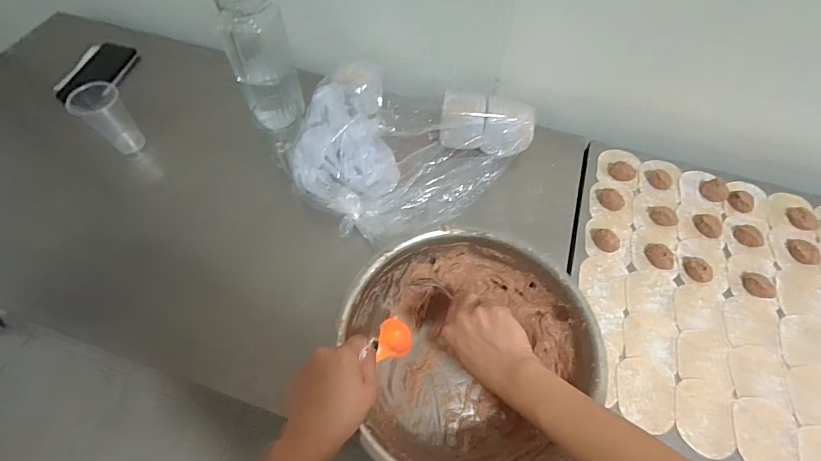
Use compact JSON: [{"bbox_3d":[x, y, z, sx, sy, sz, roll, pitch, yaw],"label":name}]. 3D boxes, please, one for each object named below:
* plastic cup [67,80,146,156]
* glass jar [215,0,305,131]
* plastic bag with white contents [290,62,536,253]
[{"bbox_3d":[-0.514,-0.189,0.678,0.069,0.116,0.072,40,67,20],"label":"plastic cup"},{"bbox_3d":[-0.229,-0.267,0.616,0.087,0.226,0.089,0,60,0],"label":"glass jar"},{"bbox_3d":[-0.014,-0.156,0.667,0.317,0.104,0.364,40,67,20],"label":"plastic bag with white contents"}]

